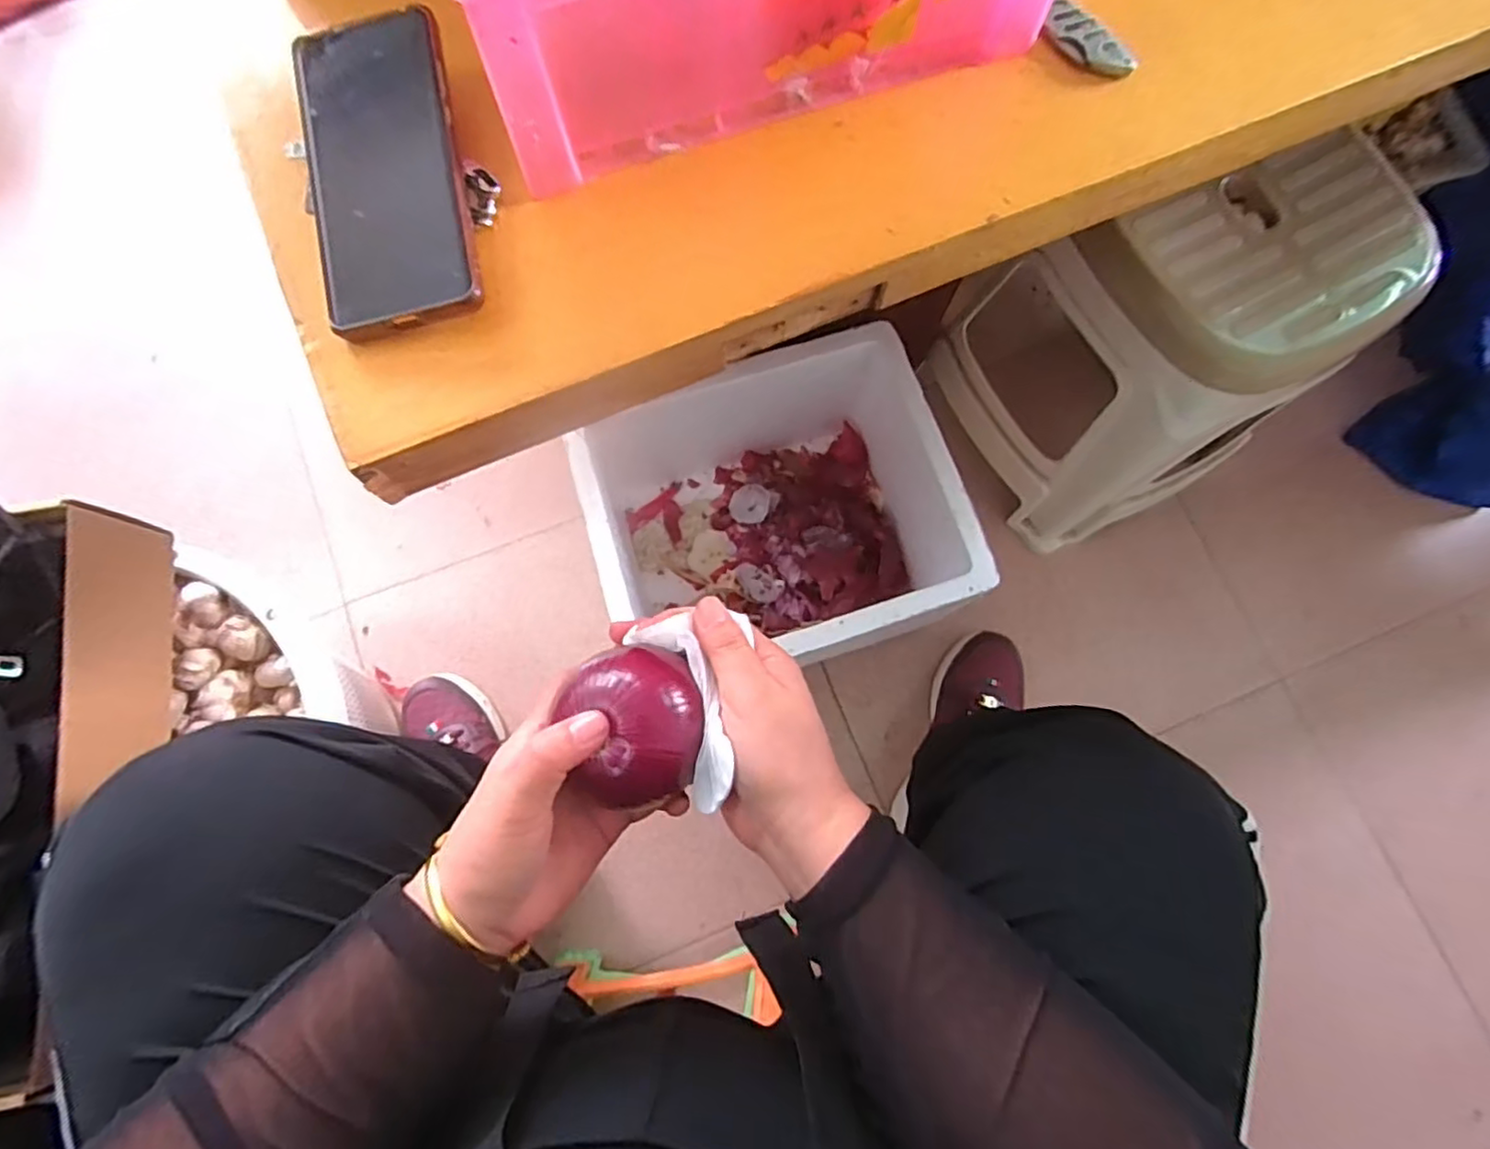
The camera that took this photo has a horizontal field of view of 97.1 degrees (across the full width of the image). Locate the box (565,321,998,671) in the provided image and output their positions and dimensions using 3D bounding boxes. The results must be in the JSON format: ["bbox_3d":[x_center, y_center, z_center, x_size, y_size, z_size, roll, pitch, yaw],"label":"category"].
[{"bbox_3d":[0.029,-0.054,0.710,0.324,0.223,0.289,-16,78,-4],"label":"box"}]

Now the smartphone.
[{"bbox_3d":[-0.177,-0.198,0.323,0.074,0.006,0.158,-11,85,1],"label":"smartphone"}]

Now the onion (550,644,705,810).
[{"bbox_3d":[-0.053,0.070,0.313,0.065,0.051,0.071,-6,77,-2],"label":"onion"}]

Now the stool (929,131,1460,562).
[{"bbox_3d":[0.403,-0.221,0.689,0.272,0.343,0.272,-25,79,-6],"label":"stool"}]

